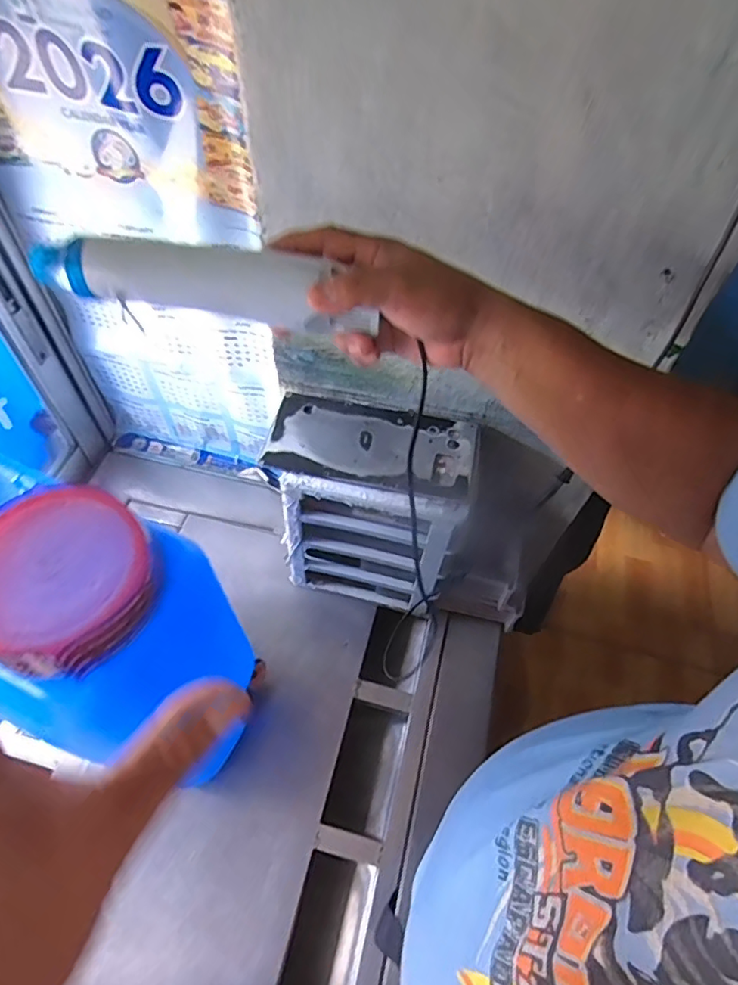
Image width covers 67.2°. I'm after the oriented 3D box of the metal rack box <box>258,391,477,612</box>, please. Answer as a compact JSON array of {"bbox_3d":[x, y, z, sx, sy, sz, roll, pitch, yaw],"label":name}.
[{"bbox_3d":[0.001,0.021,0.737,0.244,0.239,0.159,11,56,6],"label":"metal rack box"}]

